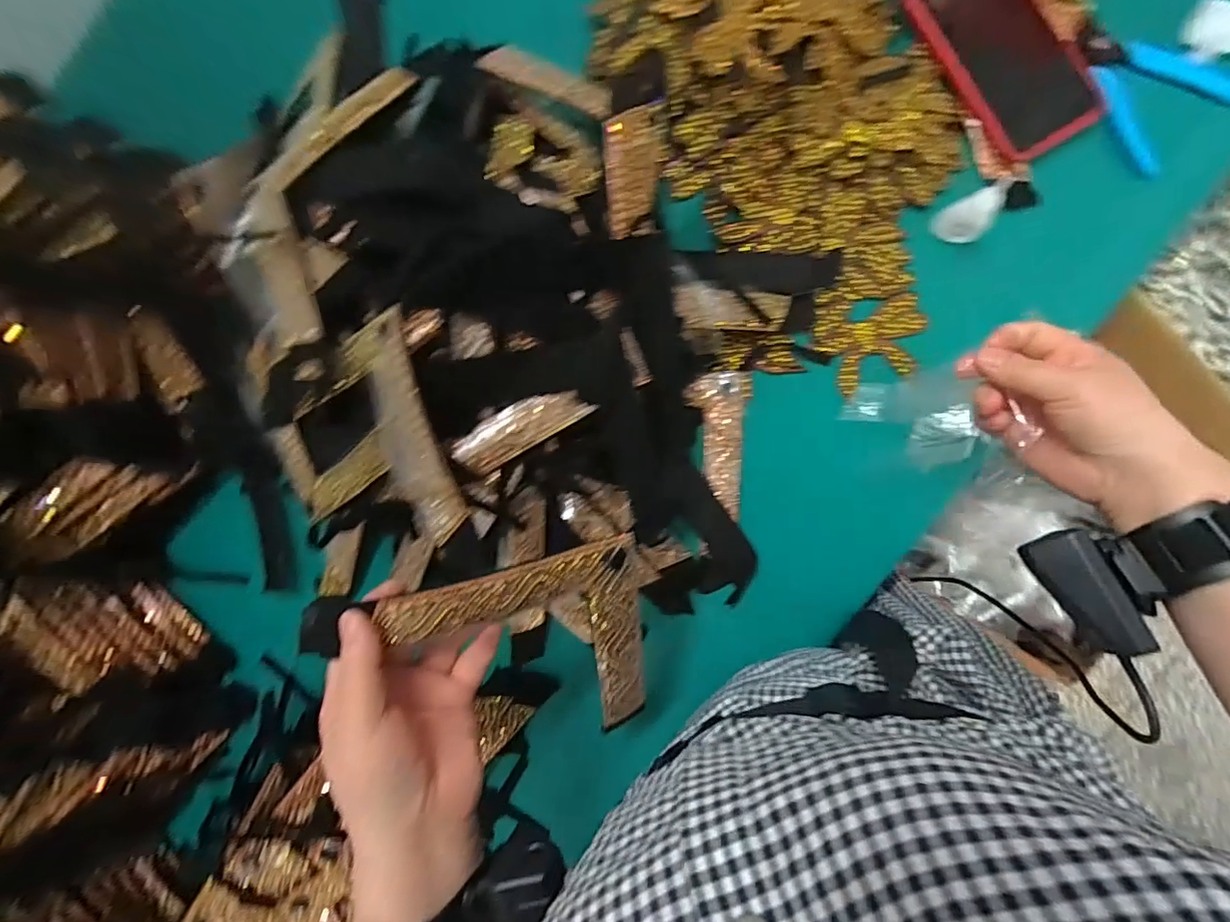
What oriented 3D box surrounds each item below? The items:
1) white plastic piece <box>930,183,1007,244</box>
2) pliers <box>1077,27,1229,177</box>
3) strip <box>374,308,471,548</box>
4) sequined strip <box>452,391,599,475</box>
[{"bbox_3d":[0.262,-0.181,0.412,0.032,0.057,0.021,-12,87,7],"label":"white plastic piece"},{"bbox_3d":[0.400,-0.285,0.419,0.090,0.013,0.116,-42,84,5],"label":"pliers"},{"bbox_3d":[-0.132,-0.019,0.346,0.043,0.033,0.140,-15,87,7],"label":"strip"},{"bbox_3d":[-0.061,-0.022,0.364,0.092,0.009,0.031,-28,85,-13],"label":"sequined strip"}]

